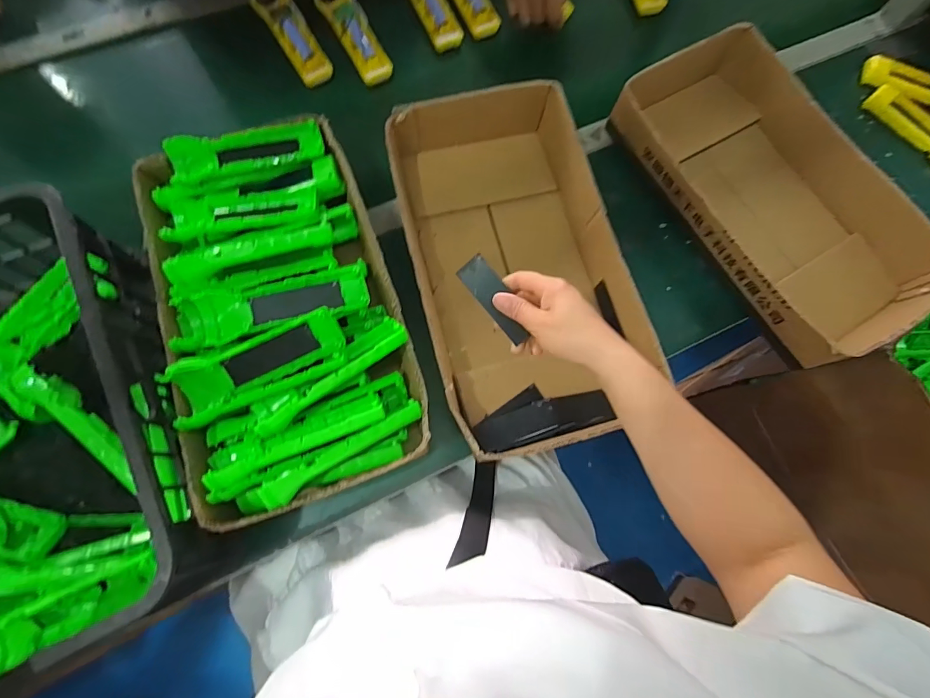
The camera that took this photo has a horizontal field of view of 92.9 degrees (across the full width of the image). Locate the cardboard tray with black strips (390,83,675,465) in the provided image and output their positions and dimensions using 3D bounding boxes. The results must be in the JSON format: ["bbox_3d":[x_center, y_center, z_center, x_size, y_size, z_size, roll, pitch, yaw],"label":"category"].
[{"bbox_3d":[0.056,-0.101,0.523,0.226,0.082,0.421,-13,74,-6],"label":"cardboard tray with black strips"}]

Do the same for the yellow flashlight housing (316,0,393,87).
[{"bbox_3d":[-0.160,-0.458,0.640,0.055,0.033,0.161,-25,78,-10],"label":"yellow flashlight housing"}]

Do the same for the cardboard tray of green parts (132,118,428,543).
[{"bbox_3d":[-0.200,-0.049,0.476,0.232,0.100,0.414,-19,77,-8],"label":"cardboard tray of green parts"}]

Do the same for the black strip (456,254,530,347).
[{"bbox_3d":[0.030,-0.048,0.427,0.030,0.005,0.088,-39,90,6],"label":"black strip"}]

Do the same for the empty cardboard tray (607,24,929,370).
[{"bbox_3d":[0.392,-0.201,0.561,0.230,0.078,0.416,-30,79,-11],"label":"empty cardboard tray"}]

